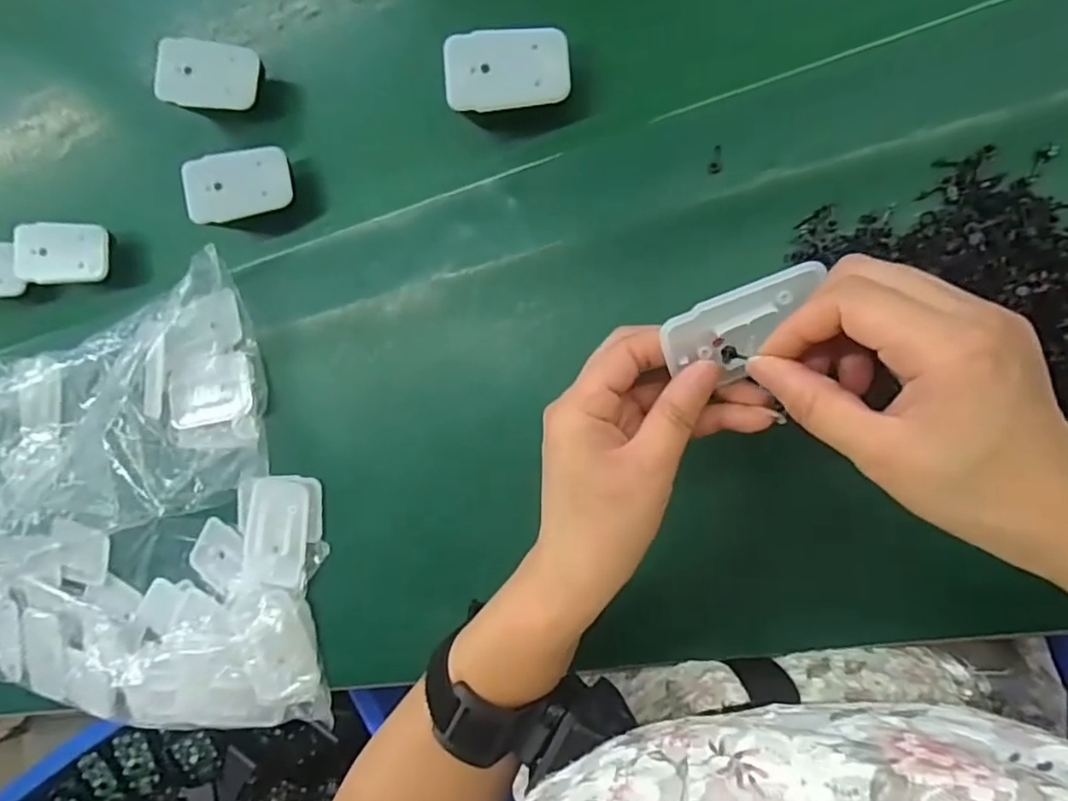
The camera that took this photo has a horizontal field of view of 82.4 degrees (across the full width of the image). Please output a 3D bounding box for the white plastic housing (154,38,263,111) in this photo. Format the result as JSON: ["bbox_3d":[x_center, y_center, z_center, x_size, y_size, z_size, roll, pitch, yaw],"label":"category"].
[{"bbox_3d":[-0.219,-0.221,0.412,0.062,0.008,0.050,1,79,-20],"label":"white plastic housing"}]

